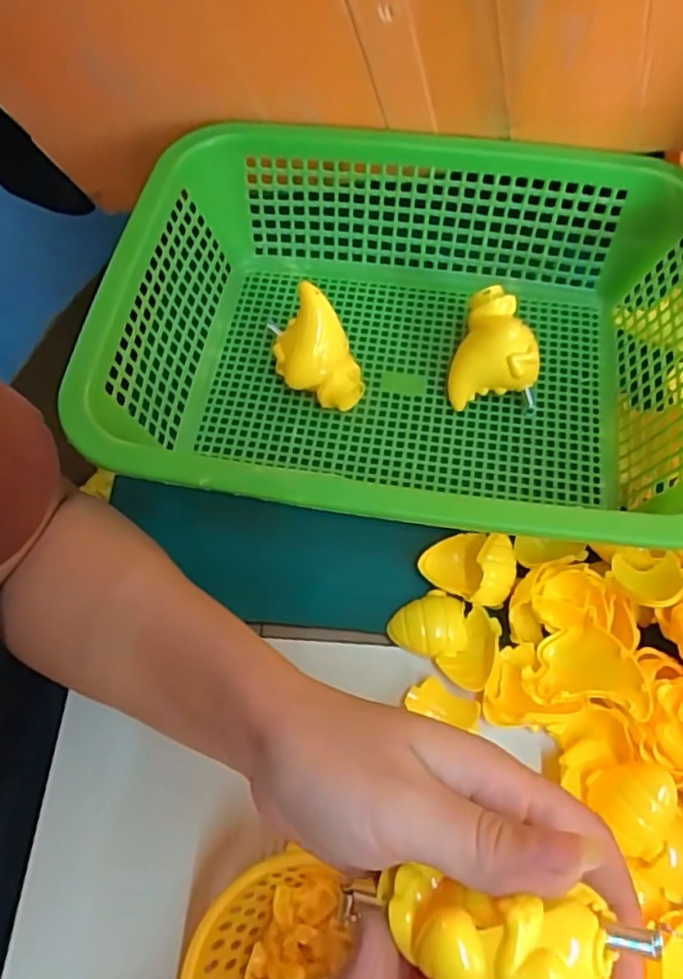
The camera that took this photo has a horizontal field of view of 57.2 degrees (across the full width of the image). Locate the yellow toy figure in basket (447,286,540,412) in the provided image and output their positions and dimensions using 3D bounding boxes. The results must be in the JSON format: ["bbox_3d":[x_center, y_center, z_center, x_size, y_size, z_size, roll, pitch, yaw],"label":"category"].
[{"bbox_3d":[0.101,-0.089,0.411,0.054,0.048,0.066,5,66,4],"label":"yellow toy figure in basket"}]

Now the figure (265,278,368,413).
[{"bbox_3d":[-0.018,-0.084,0.406,0.043,0.063,0.065,-22,67,-8],"label":"figure"}]

